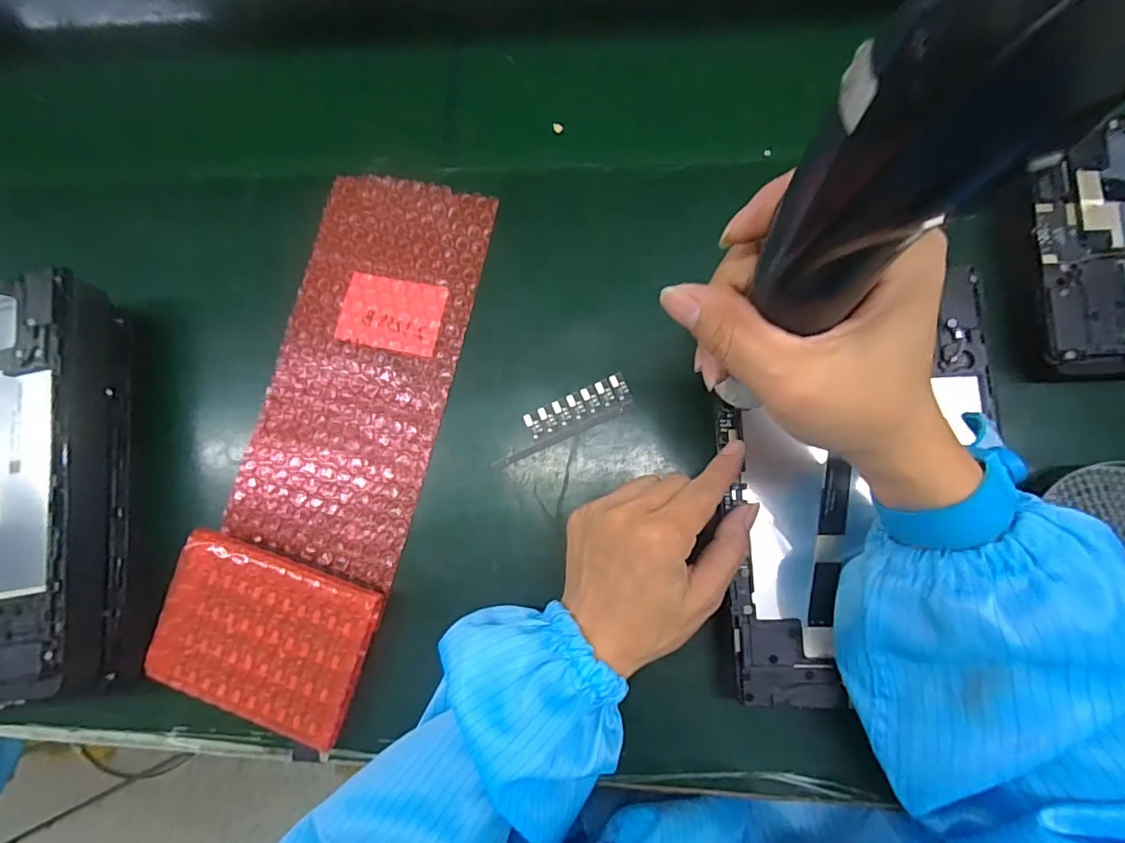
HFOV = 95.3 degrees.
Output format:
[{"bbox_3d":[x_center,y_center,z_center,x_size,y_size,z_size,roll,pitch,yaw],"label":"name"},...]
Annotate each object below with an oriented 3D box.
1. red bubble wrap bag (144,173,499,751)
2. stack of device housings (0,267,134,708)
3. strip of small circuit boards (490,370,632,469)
[{"bbox_3d":[-0.144,0.004,0.326,0.119,0.036,0.345,14,80,7],"label":"red bubble wrap bag"},{"bbox_3d":[-0.356,0.041,0.317,0.158,0.045,0.253,-9,78,3],"label":"stack of device housings"},{"bbox_3d":[-0.001,-0.002,0.329,0.095,0.004,0.024,-24,78,-1],"label":"strip of small circuit boards"}]

